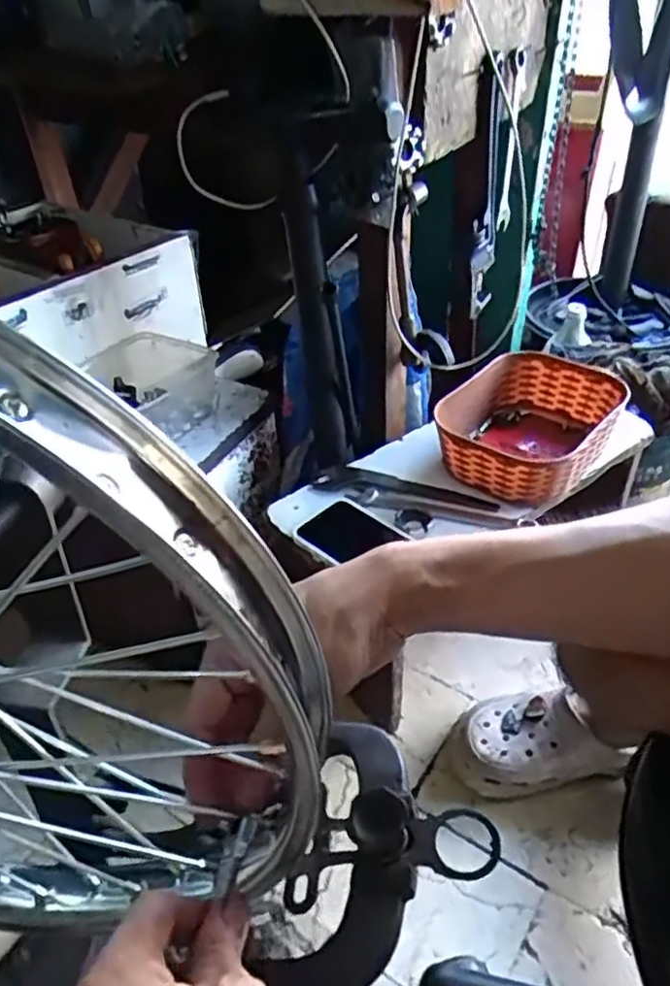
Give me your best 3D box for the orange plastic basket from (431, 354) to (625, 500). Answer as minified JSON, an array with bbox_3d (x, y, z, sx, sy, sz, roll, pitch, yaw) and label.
[{"bbox_3d":[0.216,-0.075,0.802,0.175,0.075,0.204,21,45,27],"label":"orange plastic basket"}]

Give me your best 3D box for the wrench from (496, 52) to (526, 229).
[{"bbox_3d":[0.200,-0.395,0.795,0.010,0.184,0.035,20,42,27],"label":"wrench"}]

